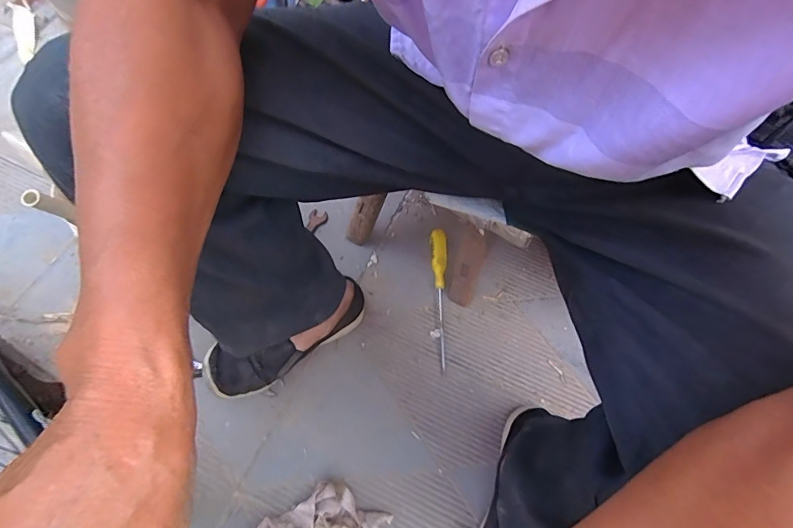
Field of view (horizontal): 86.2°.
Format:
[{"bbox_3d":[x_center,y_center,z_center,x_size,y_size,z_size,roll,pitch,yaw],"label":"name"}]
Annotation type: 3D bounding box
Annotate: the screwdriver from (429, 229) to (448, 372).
[{"bbox_3d":[0.074,0.052,0.719,0.026,0.021,0.241,0,72,2],"label":"screwdriver"}]

